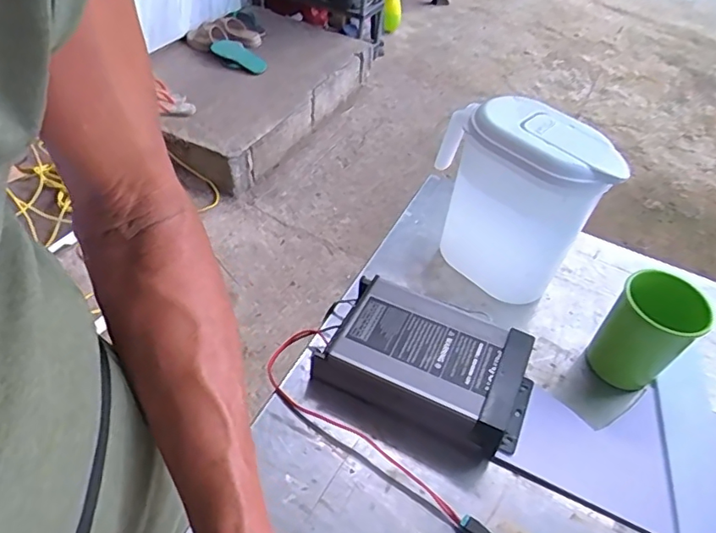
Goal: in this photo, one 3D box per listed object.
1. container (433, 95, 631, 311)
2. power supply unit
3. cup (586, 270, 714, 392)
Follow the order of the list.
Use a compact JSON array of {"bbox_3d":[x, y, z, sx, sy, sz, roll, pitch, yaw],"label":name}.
[{"bbox_3d":[0.149,-0.065,0.546,0.172,0.187,0.076,38,53,26],"label":"container"},{"bbox_3d":[0.067,0.090,0.493,0.182,0.055,0.106,22,48,13],"label":"power supply unit"},{"bbox_3d":[0.268,0.068,0.504,0.069,0.108,0.069,4,46,-4],"label":"cup"}]

